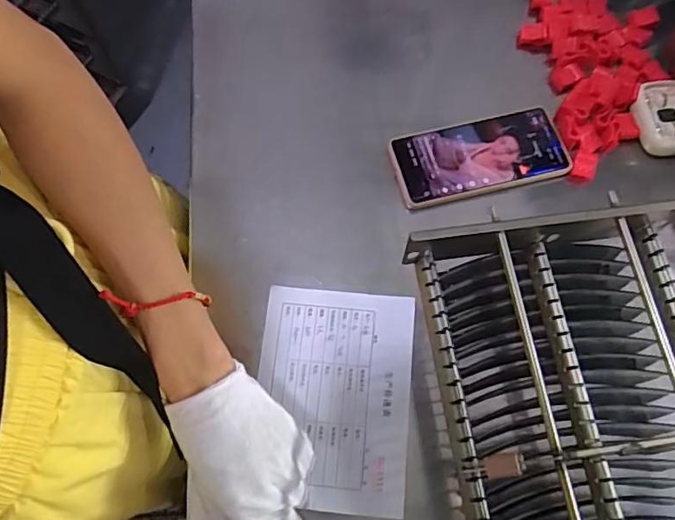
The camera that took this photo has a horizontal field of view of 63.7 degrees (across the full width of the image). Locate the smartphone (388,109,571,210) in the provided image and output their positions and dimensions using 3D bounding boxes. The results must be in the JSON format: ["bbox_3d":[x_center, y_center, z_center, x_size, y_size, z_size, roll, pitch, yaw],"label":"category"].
[{"bbox_3d":[0.133,-0.100,0.511,0.158,0.010,0.075,-14,69,-4],"label":"smartphone"}]

